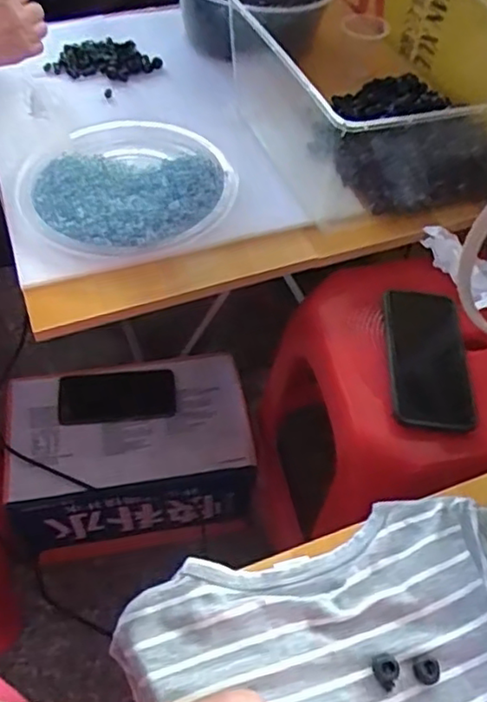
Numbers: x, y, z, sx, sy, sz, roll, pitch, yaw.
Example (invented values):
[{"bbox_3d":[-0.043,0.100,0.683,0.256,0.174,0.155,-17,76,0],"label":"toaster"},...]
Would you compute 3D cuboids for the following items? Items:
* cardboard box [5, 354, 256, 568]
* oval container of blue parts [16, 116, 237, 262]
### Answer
[{"bbox_3d":[-0.162,0.153,0.958,0.323,0.173,0.214,-8,53,-8],"label":"cardboard box"},{"bbox_3d":[-0.127,-0.190,0.721,0.230,0.039,0.226,-17,55,-14],"label":"oval container of blue parts"}]

